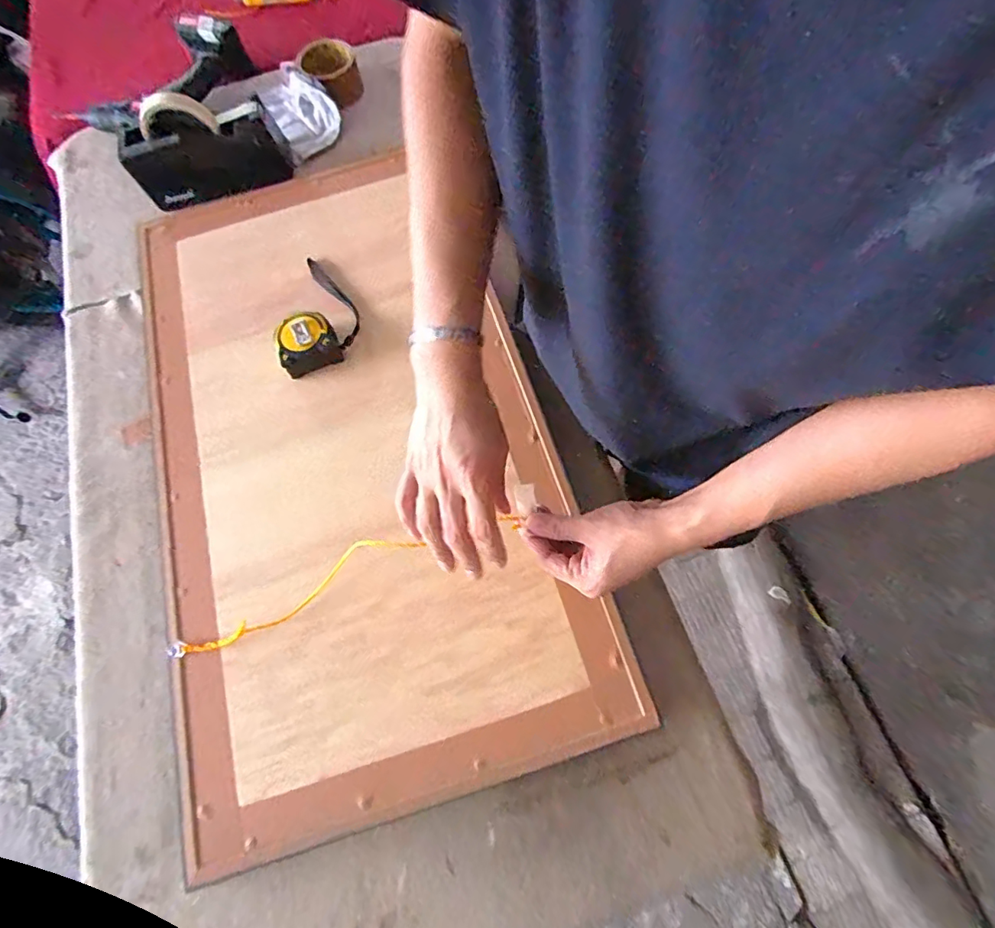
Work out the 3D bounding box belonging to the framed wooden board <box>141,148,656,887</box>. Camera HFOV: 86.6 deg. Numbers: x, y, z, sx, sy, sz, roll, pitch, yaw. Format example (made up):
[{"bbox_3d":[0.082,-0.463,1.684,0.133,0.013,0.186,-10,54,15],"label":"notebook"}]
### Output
[{"bbox_3d":[-0.181,-0.046,0.590,0.423,0.043,0.766,-18,70,-4],"label":"framed wooden board"}]

